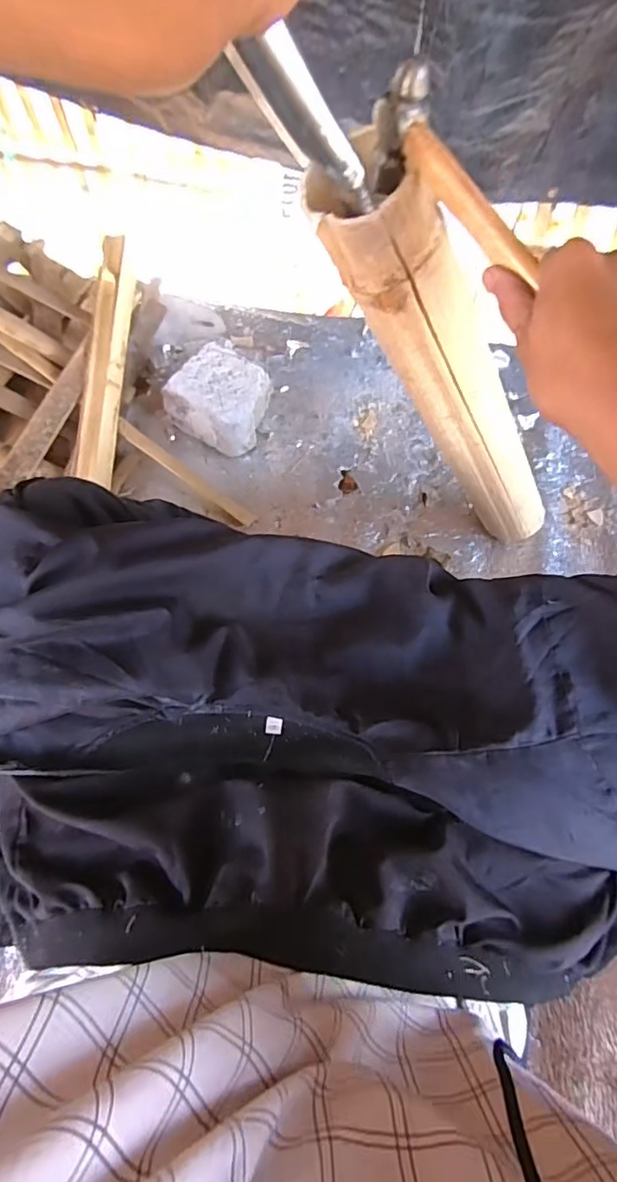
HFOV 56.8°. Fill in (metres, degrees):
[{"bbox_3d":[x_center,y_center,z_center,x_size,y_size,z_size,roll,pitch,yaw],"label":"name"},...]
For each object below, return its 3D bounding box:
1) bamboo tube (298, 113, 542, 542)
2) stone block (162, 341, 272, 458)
[{"bbox_3d":[0.158,-0.182,0.575,0.082,0.528,0.060,-19,62,24],"label":"bamboo tube"},{"bbox_3d":[-0.126,-0.277,0.835,0.128,0.088,0.118,28,67,12],"label":"stone block"}]

